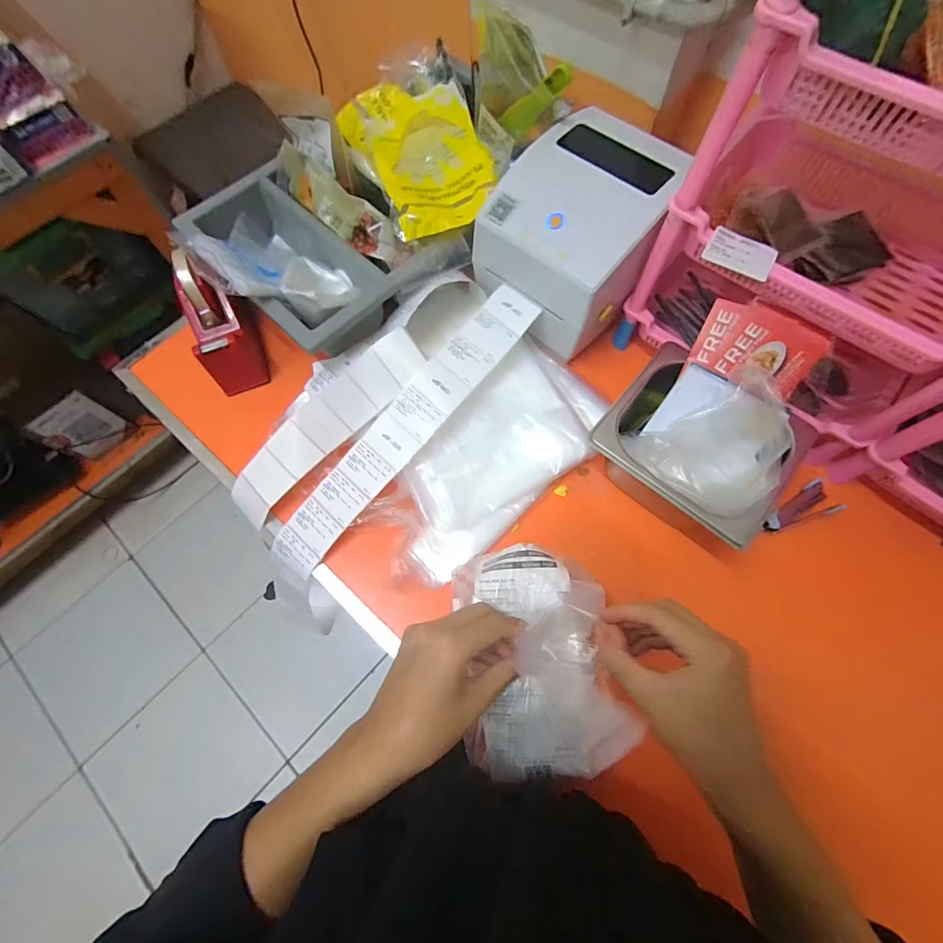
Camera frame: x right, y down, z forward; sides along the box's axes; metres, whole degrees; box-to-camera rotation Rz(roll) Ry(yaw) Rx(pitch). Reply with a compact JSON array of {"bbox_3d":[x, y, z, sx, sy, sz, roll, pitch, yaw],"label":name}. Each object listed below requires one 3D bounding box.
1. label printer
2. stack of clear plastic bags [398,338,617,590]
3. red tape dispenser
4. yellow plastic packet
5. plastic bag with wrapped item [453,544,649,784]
[{"bbox_3d":[0.119,-0.273,0.512,0.168,0.150,0.184,42,75,15],"label":"label printer"},{"bbox_3d":[0.030,-0.013,0.504,0.144,0.039,0.309,39,74,14],"label":"stack of clear plastic bags"},{"bbox_3d":[-0.311,-0.177,0.529,0.072,0.121,0.119,-24,71,-8],"label":"red tape dispenser"},{"bbox_3d":[-0.070,-0.402,0.532,0.146,0.048,0.264,-24,70,-8],"label":"yellow plastic packet"},{"bbox_3d":[0.054,0.149,0.342,0.114,0.037,0.172,-8,69,-2],"label":"plastic bag with wrapped item"}]

